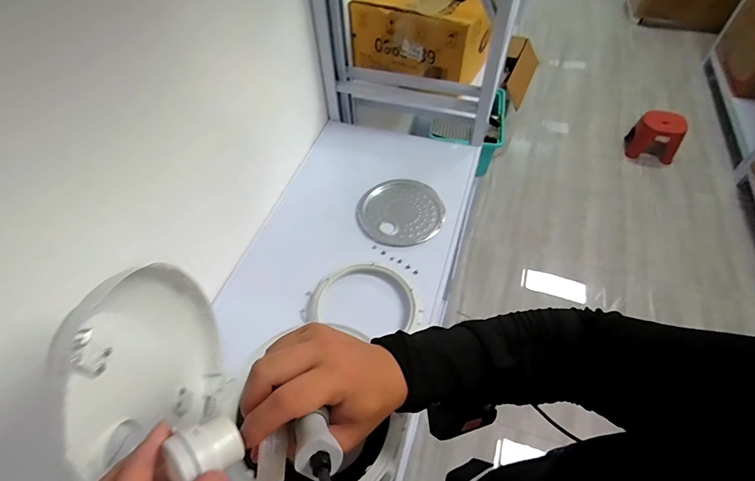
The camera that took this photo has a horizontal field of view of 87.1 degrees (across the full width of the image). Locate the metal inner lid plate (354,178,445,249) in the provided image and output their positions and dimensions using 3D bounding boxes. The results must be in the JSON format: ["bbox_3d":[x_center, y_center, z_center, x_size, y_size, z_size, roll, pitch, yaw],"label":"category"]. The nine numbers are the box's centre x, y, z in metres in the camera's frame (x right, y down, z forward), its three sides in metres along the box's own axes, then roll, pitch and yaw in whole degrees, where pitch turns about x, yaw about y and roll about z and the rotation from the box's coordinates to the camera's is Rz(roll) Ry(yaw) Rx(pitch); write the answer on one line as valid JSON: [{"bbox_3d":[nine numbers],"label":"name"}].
[{"bbox_3d":[0.054,-0.065,0.856,0.183,0.020,0.166,-28,57,-18],"label":"metal inner lid plate"}]

